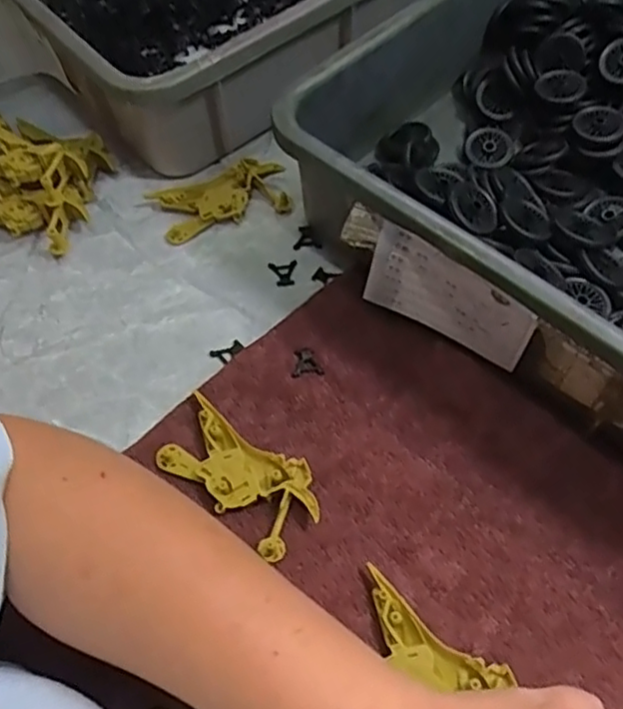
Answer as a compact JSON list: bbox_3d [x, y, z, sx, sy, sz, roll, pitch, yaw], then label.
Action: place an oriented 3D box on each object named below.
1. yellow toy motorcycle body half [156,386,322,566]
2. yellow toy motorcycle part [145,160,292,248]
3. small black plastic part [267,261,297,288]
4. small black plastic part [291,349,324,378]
[{"bbox_3d":[-0.043,0.069,0.385,0.103,0.012,0.051,35,67,22],"label":"yellow toy motorcycle body half"},{"bbox_3d":[-0.070,-0.119,0.503,0.101,0.016,0.049,-15,59,-5],"label":"yellow toy motorcycle part"},{"bbox_3d":[-0.020,-0.058,0.472,0.020,0.006,0.020,-10,59,-1],"label":"small black plastic part"},{"bbox_3d":[-0.003,0.005,0.422,0.020,0.004,0.021,-8,59,0],"label":"small black plastic part"}]

